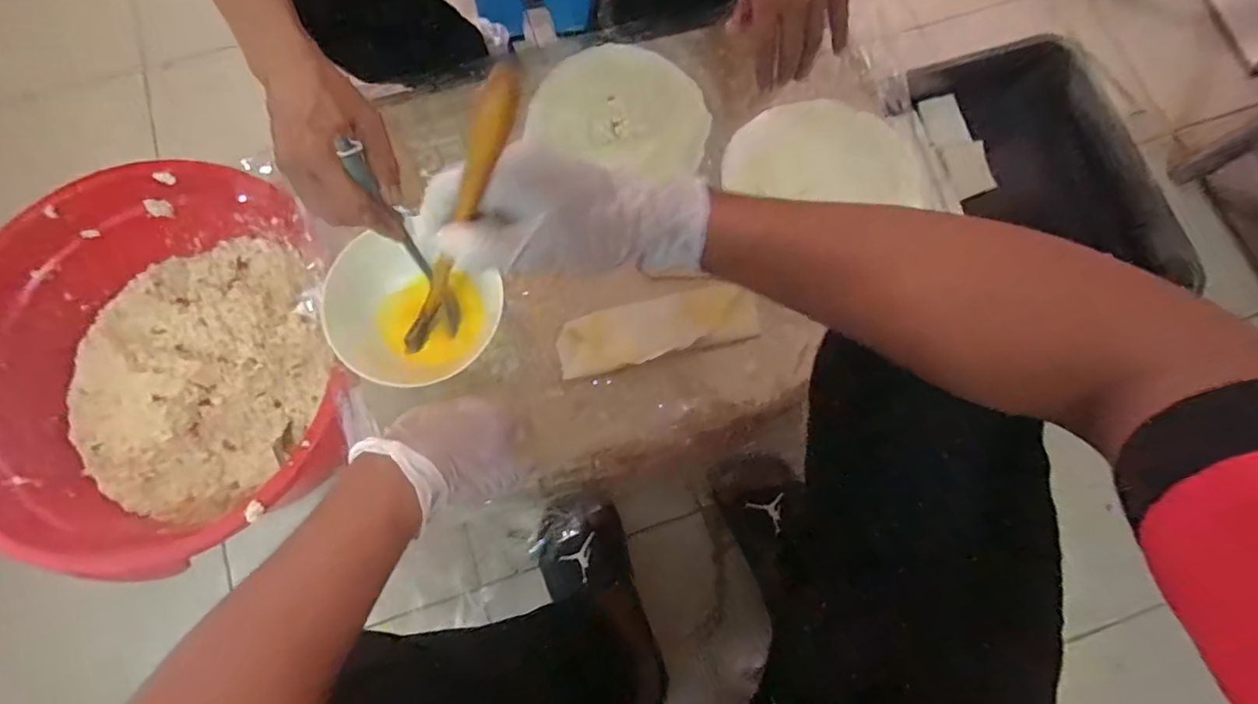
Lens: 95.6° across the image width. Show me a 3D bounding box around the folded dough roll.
[{"bbox_3d":[0.025,-0.022,0.533,0.184,0.007,0.056,-13,82,4],"label":"folded dough roll"}]

